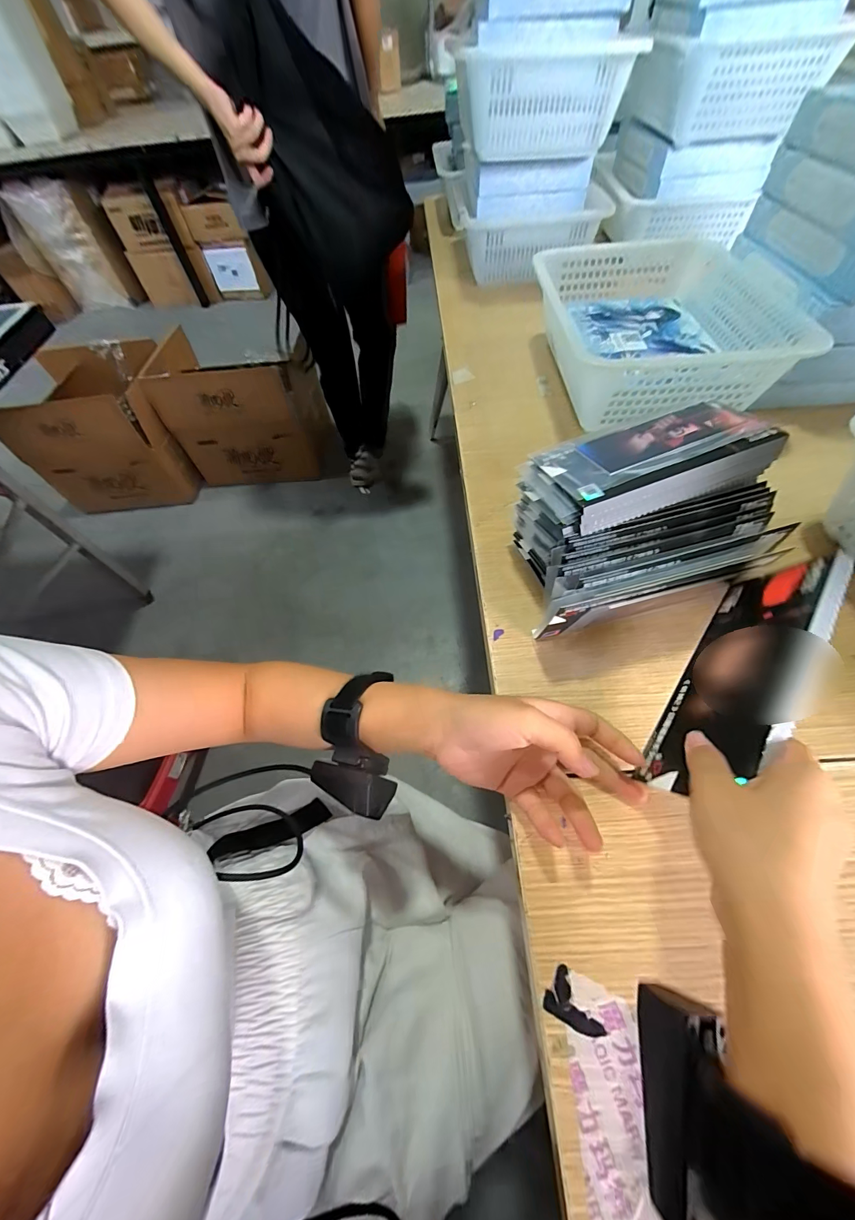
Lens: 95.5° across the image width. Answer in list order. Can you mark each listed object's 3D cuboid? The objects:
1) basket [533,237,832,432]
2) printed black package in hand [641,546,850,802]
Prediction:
[{"bbox_3d":[0.304,-0.387,0.525,0.261,0.094,0.345,-6,59,2],"label":"basket"},{"bbox_3d":[0.212,0.041,0.260,0.010,0.084,0.183,40,72,-3],"label":"printed black package in hand"}]

